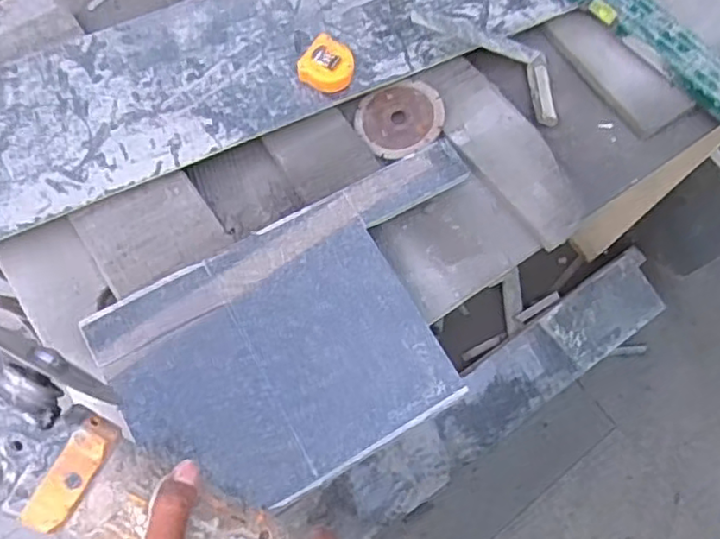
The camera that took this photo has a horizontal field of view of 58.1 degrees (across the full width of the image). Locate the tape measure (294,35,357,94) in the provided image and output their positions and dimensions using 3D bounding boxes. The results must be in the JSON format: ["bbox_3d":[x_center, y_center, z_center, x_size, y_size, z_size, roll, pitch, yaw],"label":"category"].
[{"bbox_3d":[-0.038,-0.234,0.745,0.064,0.030,0.057,42,73,12],"label":"tape measure"}]

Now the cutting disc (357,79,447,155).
[{"bbox_3d":[0.048,-0.176,0.763,0.100,0.006,0.097,-4,69,10],"label":"cutting disc"}]

